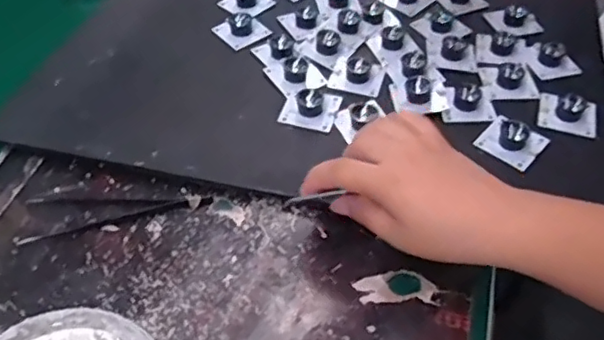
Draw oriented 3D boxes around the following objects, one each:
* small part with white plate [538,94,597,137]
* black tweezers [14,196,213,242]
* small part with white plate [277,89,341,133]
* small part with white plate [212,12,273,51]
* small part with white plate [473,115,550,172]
[{"bbox_3d":[0.217,-0.047,0.484,0.045,0.013,0.036,14,49,12],"label":"small part with white plate"},{"bbox_3d":[-0.133,0.028,0.433,0.131,0.005,0.036,-6,48,-6],"label":"black tweezers"},{"bbox_3d":[0.008,-0.056,0.490,0.042,0.019,0.044,14,49,11],"label":"small part with white plate"},{"bbox_3d":[-0.056,-0.137,0.568,0.042,0.015,0.043,-28,54,-24],"label":"small part with white plate"},{"bbox_3d":[0.164,-0.026,0.464,0.039,0.018,0.044,-35,57,-29],"label":"small part with white plate"}]

